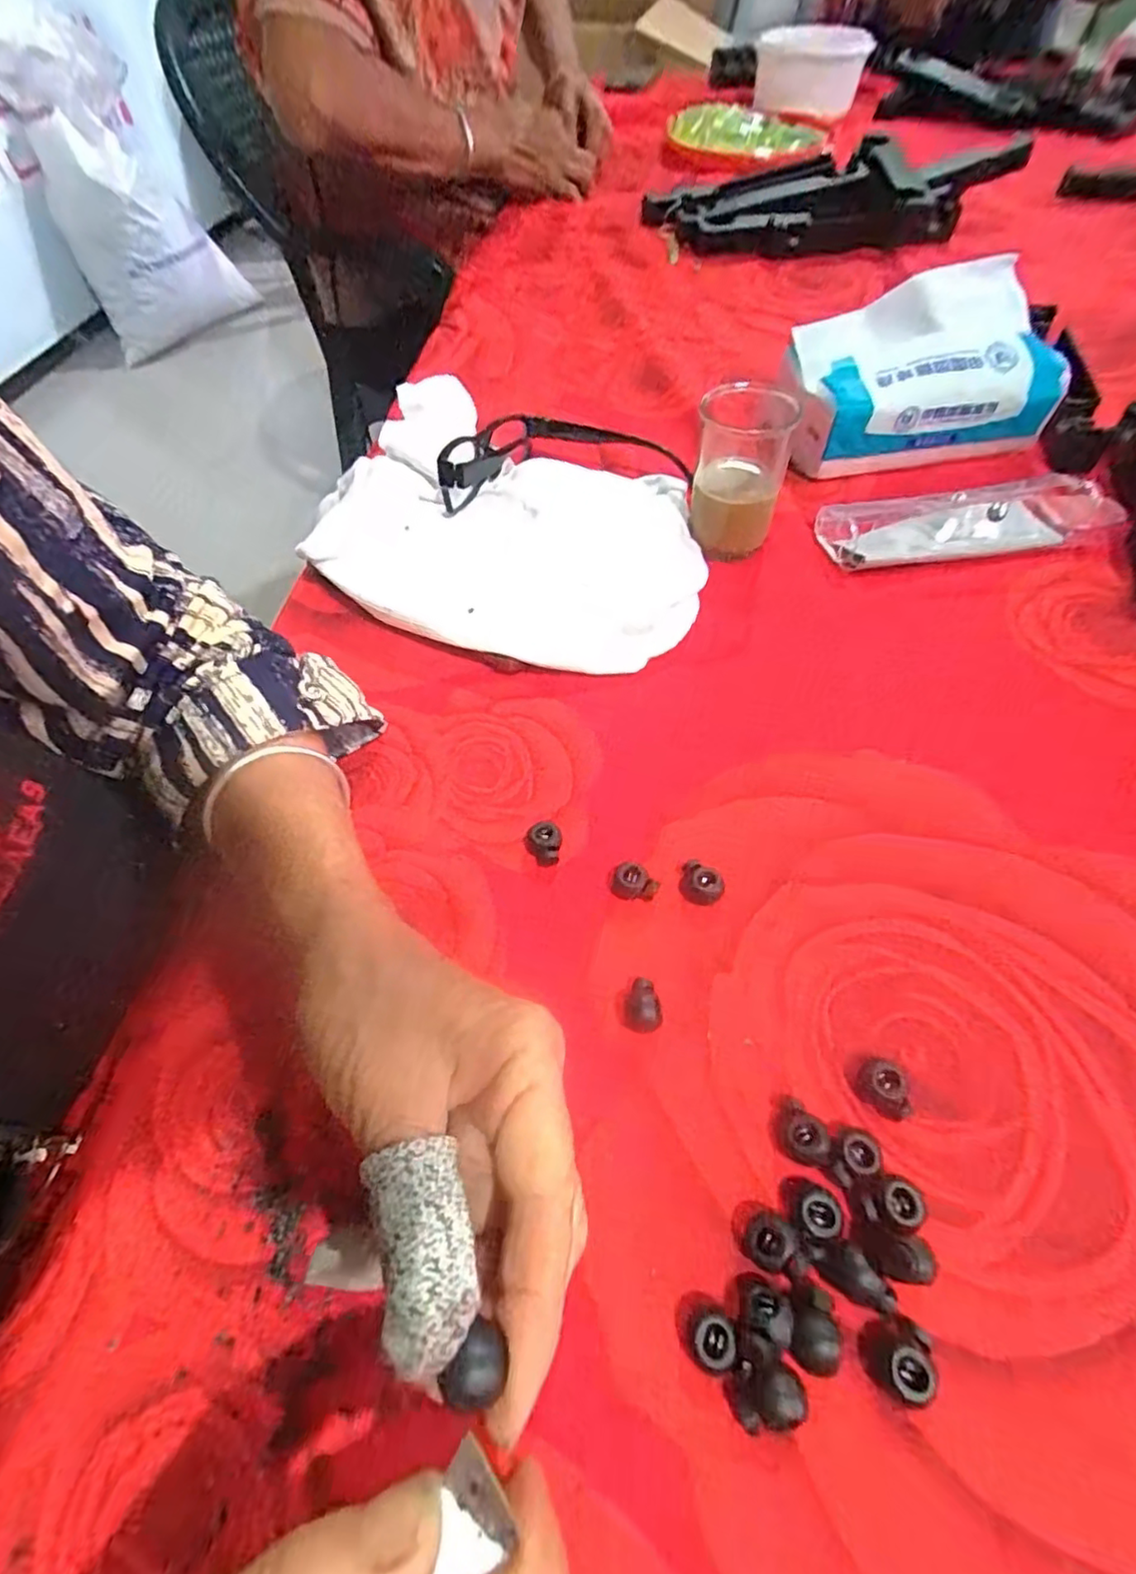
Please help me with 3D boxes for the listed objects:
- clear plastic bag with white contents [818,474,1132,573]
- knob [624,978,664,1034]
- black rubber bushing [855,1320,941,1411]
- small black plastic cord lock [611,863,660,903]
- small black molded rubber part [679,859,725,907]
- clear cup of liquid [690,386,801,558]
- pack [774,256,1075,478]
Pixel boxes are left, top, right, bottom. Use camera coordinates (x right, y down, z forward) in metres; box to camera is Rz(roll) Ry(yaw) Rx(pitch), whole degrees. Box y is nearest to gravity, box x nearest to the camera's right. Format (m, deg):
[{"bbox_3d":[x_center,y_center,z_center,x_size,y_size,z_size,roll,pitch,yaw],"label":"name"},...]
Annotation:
[{"bbox_3d":[0.238,-0.160,0.367,0.162,0.024,0.049,-6,56,0],"label":"clear plastic bag with white contents"},{"bbox_3d":[0.029,0.083,0.234,0.014,0.013,0.017,10,58,10],"label":"knob"},{"bbox_3d":[0.094,0.163,0.175,0.018,0.009,0.018,-8,56,-1],"label":"black rubber bushing"},{"bbox_3d":[0.029,0.041,0.262,0.020,0.010,0.012,6,57,8],"label":"small black plastic cord lock"},{"bbox_3d":[0.055,0.040,0.259,0.014,0.011,0.019,-40,63,-21],"label":"small black molded rubber part"},{"bbox_3d":[0.098,-0.180,0.358,0.051,0.077,0.046,11,58,11],"label":"clear cup of liquid"},{"bbox_3d":[0.229,-0.272,0.405,0.160,0.086,0.078,-8,56,-1],"label":"pack"}]

